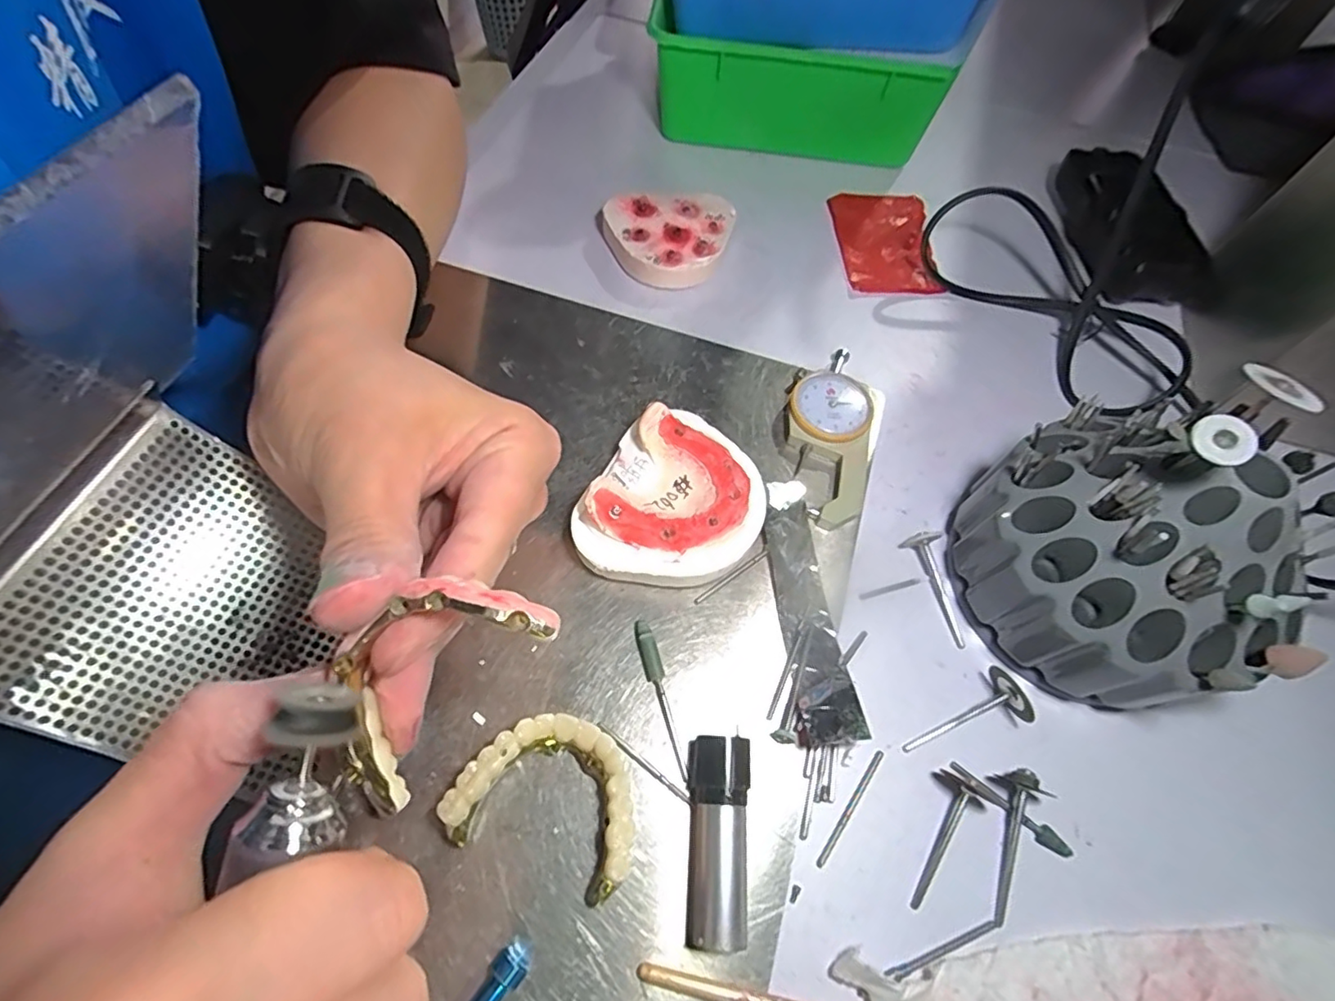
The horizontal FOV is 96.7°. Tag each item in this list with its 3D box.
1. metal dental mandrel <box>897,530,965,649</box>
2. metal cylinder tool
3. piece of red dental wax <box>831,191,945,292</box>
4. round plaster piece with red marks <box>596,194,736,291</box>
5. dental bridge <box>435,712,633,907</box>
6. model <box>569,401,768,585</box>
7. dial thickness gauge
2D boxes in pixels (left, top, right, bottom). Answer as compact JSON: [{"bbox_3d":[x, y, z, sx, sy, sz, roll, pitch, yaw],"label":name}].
[{"bbox_3d":[0.112,0.035,0.243,0.013,0.010,0.047,-11,63,-10],"label":"metal dental mandrel"},{"bbox_3d":[0.016,0.109,0.191,0.019,0.018,0.058,3,62,-2],"label":"metal cylinder tool"},{"bbox_3d":[0.127,-0.151,0.346,0.055,0.006,0.080,1,62,-3],"label":"piece of red dental wax"},{"bbox_3d":[0.001,-0.140,0.326,0.070,0.019,0.060,-6,62,-7],"label":"round plaster piece with red marks"},{"bbox_3d":[-0.037,0.096,0.194,0.059,0.017,0.045,21,62,7],"label":"dental bridge"},{"bbox_3d":[0.004,0.001,0.243,0.066,0.028,0.075,26,63,10],"label":"model"},{"bbox_3d":[0.075,-0.033,0.274,0.044,0.015,0.095,19,62,6],"label":"dial thickness gauge"}]

